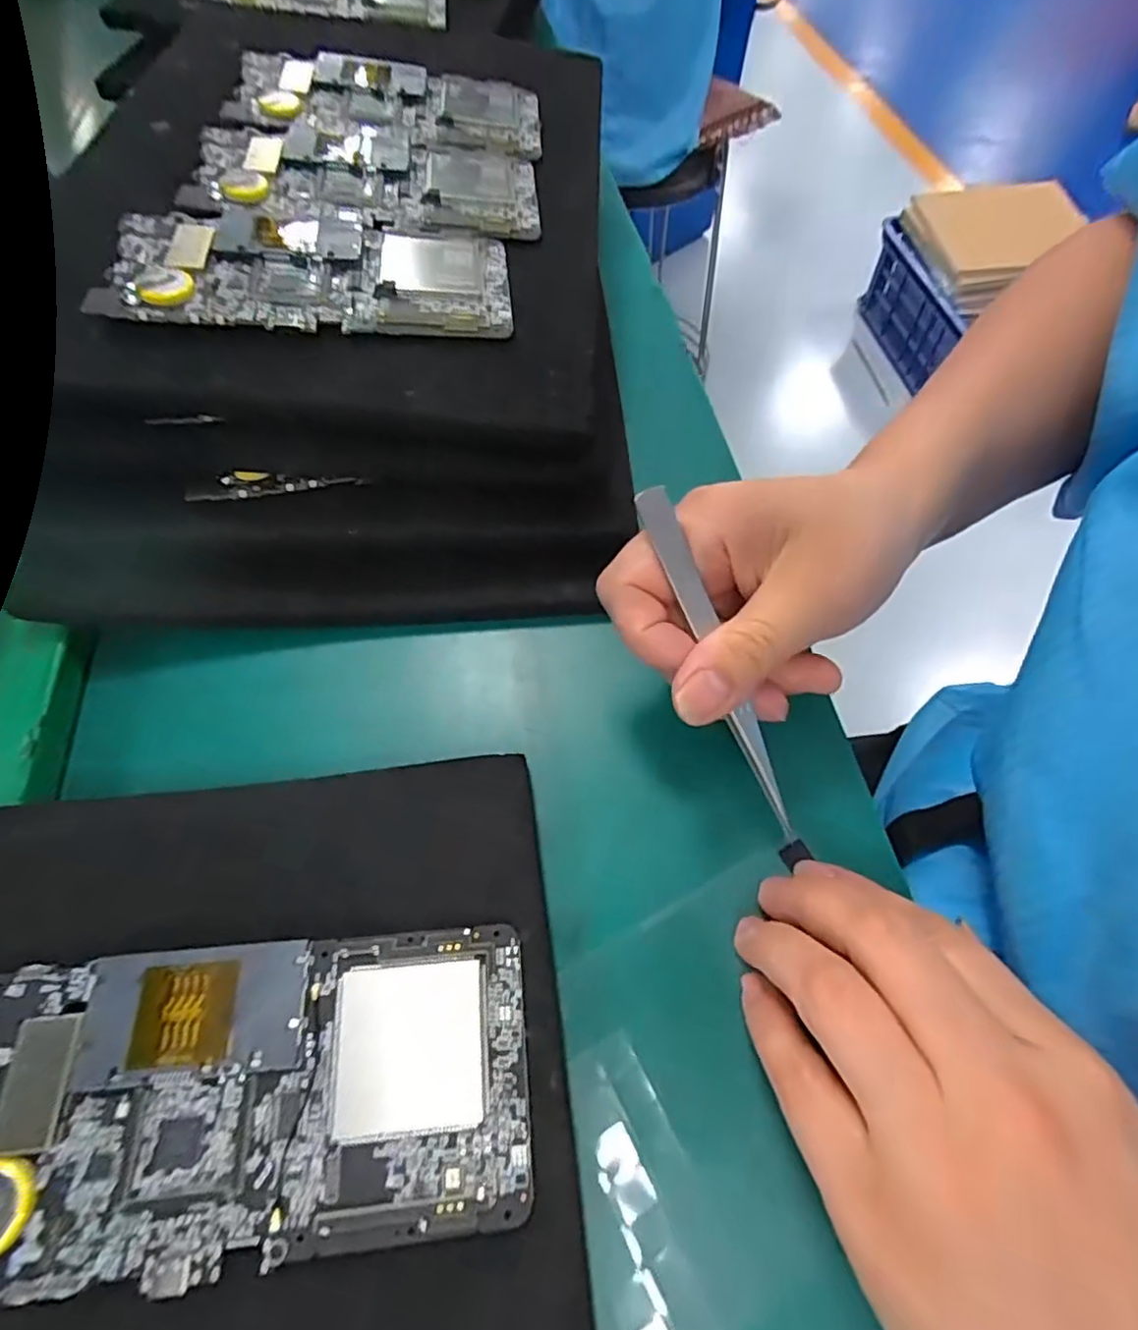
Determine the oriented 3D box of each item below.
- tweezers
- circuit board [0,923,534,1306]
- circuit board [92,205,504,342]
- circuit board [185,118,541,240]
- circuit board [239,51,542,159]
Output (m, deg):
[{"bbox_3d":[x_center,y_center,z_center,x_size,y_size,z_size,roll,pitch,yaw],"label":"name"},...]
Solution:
[{"bbox_3d":[0.050,0.001,0.206,0.011,0.005,0.122,-26,99,-12],"label":"tweezers"},{"bbox_3d":[-0.086,0.113,0.169,0.148,0.005,0.071,0,60,-8],"label":"circuit board"},{"bbox_3d":[-0.100,-0.161,0.256,0.150,0.006,0.077,0,62,-10],"label":"circuit board"},{"bbox_3d":[-0.091,-0.228,0.293,0.149,0.004,0.079,-2,64,-9],"label":"circuit board"},{"bbox_3d":[-0.090,-0.292,0.331,0.150,0.007,0.069,-2,67,-10],"label":"circuit board"}]

